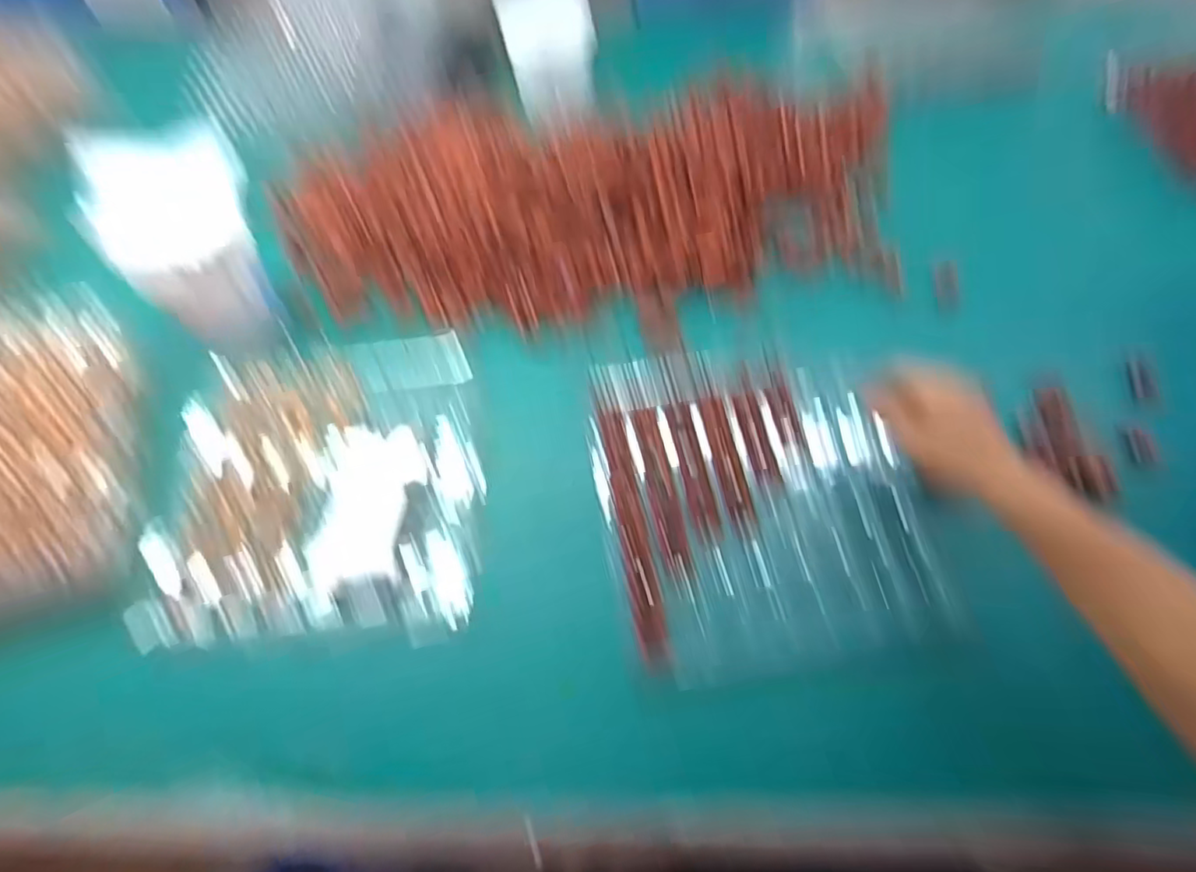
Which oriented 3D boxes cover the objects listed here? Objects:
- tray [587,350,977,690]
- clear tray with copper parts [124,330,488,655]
[{"bbox_3d":[0.147,0.050,0.571,0.276,0.031,0.314,-9,63,-1],"label":"tray"},{"bbox_3d":[-0.257,0.035,0.584,0.290,0.025,0.302,-2,60,1],"label":"clear tray with copper parts"}]

